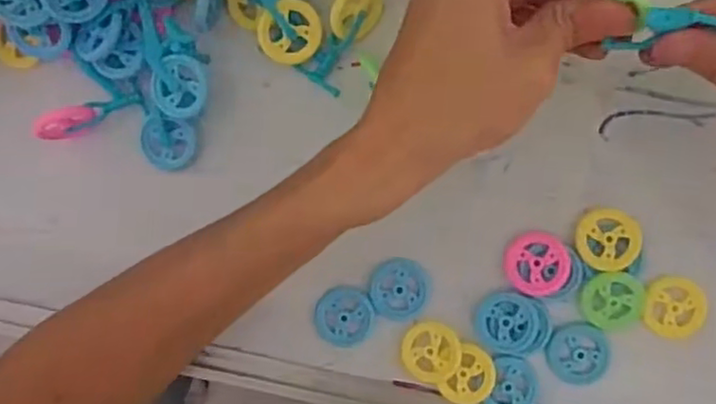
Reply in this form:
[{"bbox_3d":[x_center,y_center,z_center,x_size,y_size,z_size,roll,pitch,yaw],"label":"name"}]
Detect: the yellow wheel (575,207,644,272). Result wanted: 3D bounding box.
[{"bbox_3d":[0.120,0.018,0.318,0.030,0.010,0.028,0,94,5],"label":"yellow wheel"}]

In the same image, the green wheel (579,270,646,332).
[{"bbox_3d":[0.123,0.048,0.318,0.032,0.008,0.028,31,95,2],"label":"green wheel"}]

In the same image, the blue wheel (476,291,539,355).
[{"bbox_3d":[0.073,0.059,0.324,0.029,0.005,0.029,0,94,5],"label":"blue wheel"}]

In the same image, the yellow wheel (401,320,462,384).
[{"bbox_3d":[0.036,0.074,0.328,0.028,0.004,0.030,0,94,5],"label":"yellow wheel"}]

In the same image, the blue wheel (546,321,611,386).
[{"bbox_3d":[0.108,0.075,0.323,0.029,0.004,0.029,0,94,5],"label":"blue wheel"}]

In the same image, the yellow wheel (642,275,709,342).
[{"bbox_3d":[0.153,0.051,0.319,0.029,0.004,0.030,0,94,5],"label":"yellow wheel"}]

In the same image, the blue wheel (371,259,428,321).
[{"bbox_3d":[0.020,0.043,0.333,0.028,0.007,0.029,0,94,5],"label":"blue wheel"}]

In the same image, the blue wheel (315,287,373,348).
[{"bbox_3d":[-0.007,0.058,0.332,0.028,0.004,0.030,0,94,5],"label":"blue wheel"}]

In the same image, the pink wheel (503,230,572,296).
[{"bbox_3d":[0.086,0.030,0.320,0.030,0.007,0.030,0,94,5],"label":"pink wheel"}]

